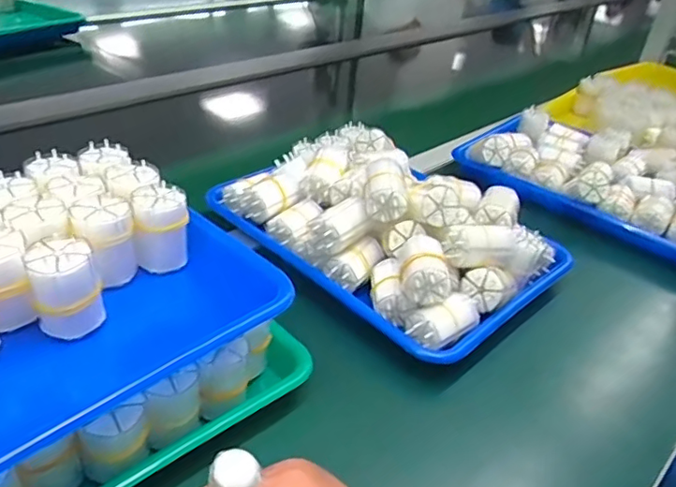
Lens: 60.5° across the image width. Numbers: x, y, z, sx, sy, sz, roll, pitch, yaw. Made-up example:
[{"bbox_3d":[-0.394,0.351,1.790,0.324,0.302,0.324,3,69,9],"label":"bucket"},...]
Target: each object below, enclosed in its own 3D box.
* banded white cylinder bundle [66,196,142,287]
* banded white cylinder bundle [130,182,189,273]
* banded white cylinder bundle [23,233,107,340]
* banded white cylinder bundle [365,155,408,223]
[{"bbox_3d":[-0.163,-0.001,0.410,0.038,0.056,0.041,-8,35,-20],"label":"banded white cylinder bundle"},{"bbox_3d":[-0.132,-0.011,0.435,0.038,0.059,0.034,-8,35,-20],"label":"banded white cylinder bundle"},{"bbox_3d":[-0.173,0.029,0.368,0.033,0.060,0.032,4,33,-2],"label":"banded white cylinder bundle"},{"bbox_3d":[0.045,-0.050,0.544,0.039,0.038,0.063,5,33,-1],"label":"banded white cylinder bundle"}]

